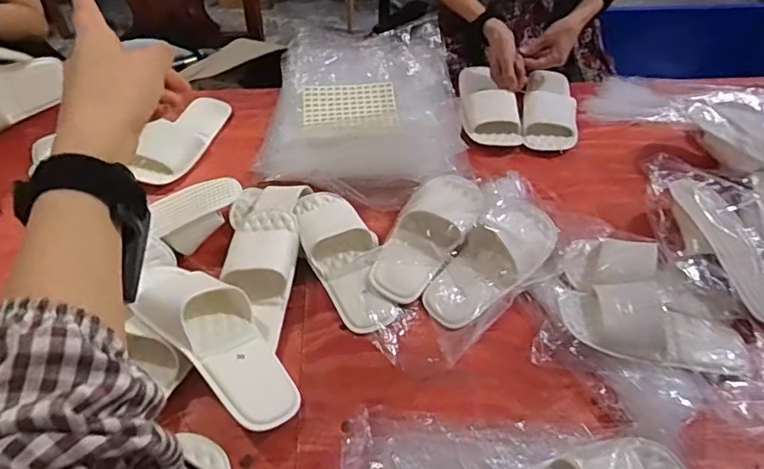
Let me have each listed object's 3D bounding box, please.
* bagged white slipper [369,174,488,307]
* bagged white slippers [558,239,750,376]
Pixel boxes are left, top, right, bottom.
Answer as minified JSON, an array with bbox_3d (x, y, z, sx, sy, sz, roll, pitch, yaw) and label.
[{"bbox_3d":[0.075,-0.011,0.772,0.113,0.064,0.232,19,54,15],"label":"bagged white slipper"},{"bbox_3d":[0.360,0.085,0.703,0.230,0.067,0.183,12,52,10],"label":"bagged white slippers"}]

